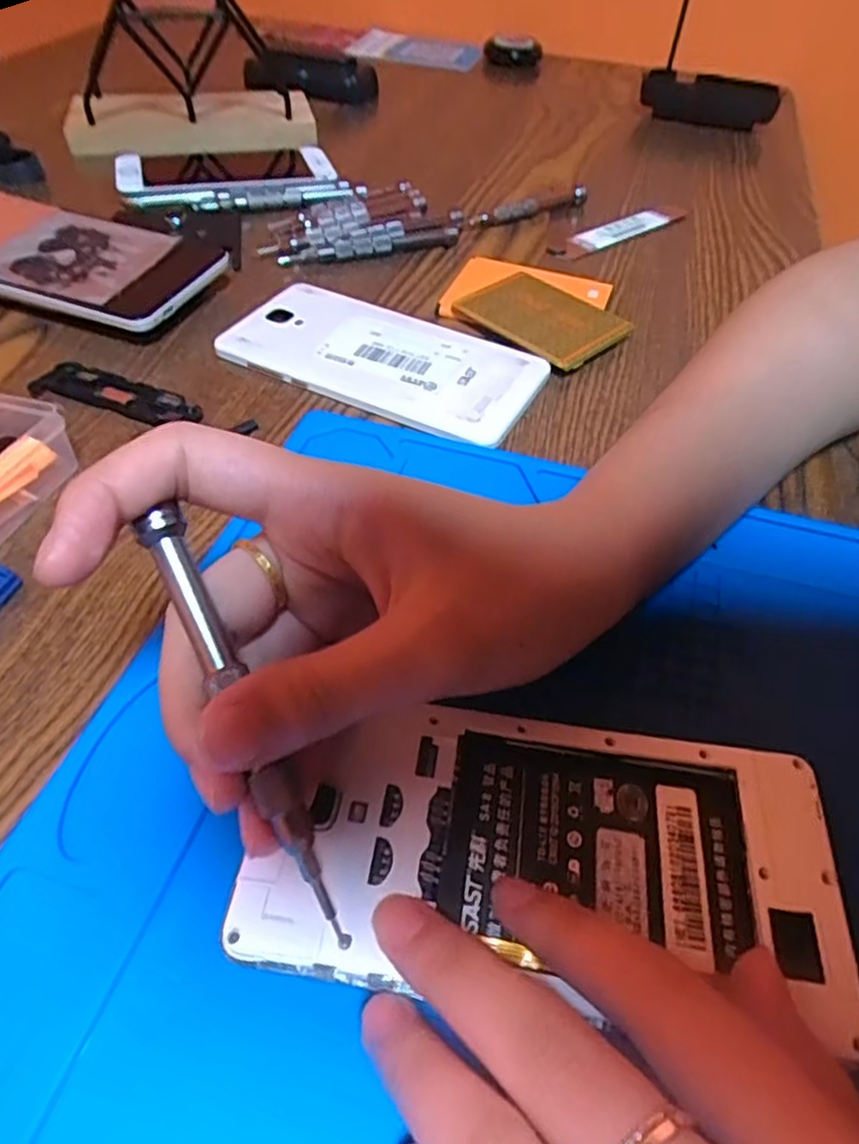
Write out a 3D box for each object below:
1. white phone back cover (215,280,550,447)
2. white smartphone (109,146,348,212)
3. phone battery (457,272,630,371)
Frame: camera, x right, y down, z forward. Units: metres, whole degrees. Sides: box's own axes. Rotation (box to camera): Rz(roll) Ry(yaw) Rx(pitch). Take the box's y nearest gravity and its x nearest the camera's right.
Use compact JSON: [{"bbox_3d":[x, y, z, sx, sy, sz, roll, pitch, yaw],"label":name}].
[{"bbox_3d":[-0.022,-0.099,0.318,0.142,0.008,0.069,23,52,16],"label":"white phone back cover"},{"bbox_3d":[-0.128,-0.254,0.439,0.134,0.010,0.079,-12,51,-13],"label":"white smartphone"},{"bbox_3d":[0.056,-0.128,0.343,0.074,0.005,0.056,35,56,25],"label":"phone battery"}]

